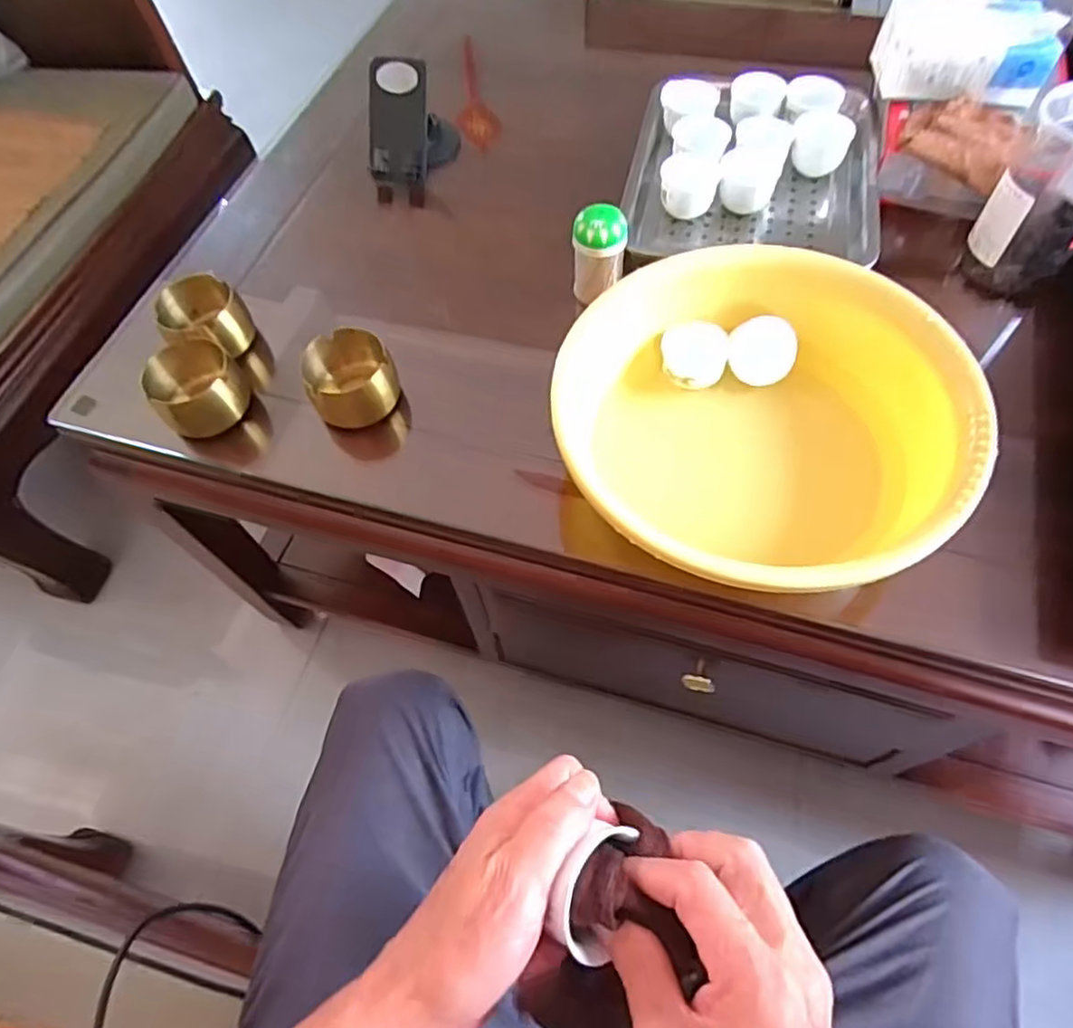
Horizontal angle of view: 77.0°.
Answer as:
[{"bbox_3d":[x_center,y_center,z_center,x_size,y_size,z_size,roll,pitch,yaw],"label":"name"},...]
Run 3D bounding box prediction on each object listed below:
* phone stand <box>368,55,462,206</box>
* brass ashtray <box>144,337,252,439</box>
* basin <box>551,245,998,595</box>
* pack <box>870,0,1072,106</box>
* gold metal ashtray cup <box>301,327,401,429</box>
[{"bbox_3d":[-0.141,-0.422,0.735,0.065,0.115,0.106,21,65,14],"label":"phone stand"},{"bbox_3d":[-0.299,-0.115,0.596,0.075,0.048,0.079,-2,61,3],"label":"brass ashtray"},{"bbox_3d":[0.163,-0.061,0.517,0.280,0.113,0.276,-2,61,3],"label":"basin"},{"bbox_3d":[0.406,-0.443,0.642,0.151,0.051,0.097,17,64,13],"label":"pack"},{"bbox_3d":[-0.162,-0.119,0.589,0.075,0.057,0.064,-21,62,-8],"label":"gold metal ashtray cup"}]

